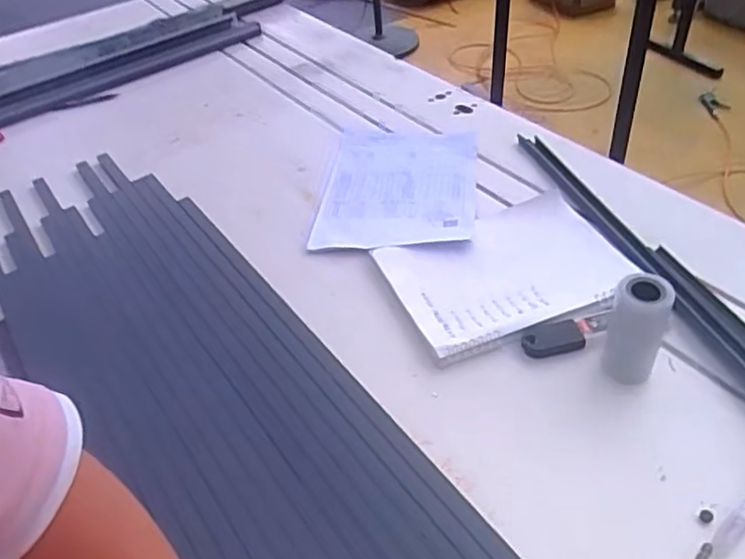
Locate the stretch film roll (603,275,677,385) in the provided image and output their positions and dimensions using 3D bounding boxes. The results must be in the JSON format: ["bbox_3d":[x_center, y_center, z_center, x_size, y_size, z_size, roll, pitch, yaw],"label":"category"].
[{"bbox_3d":[0.245,0.048,0.612,0.052,0.105,0.044,17,46,24],"label":"stretch film roll"}]

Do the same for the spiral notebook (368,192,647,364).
[{"bbox_3d":[0.154,-0.014,0.750,0.257,0.020,0.197,-16,41,-11],"label":"spiral notebook"}]

